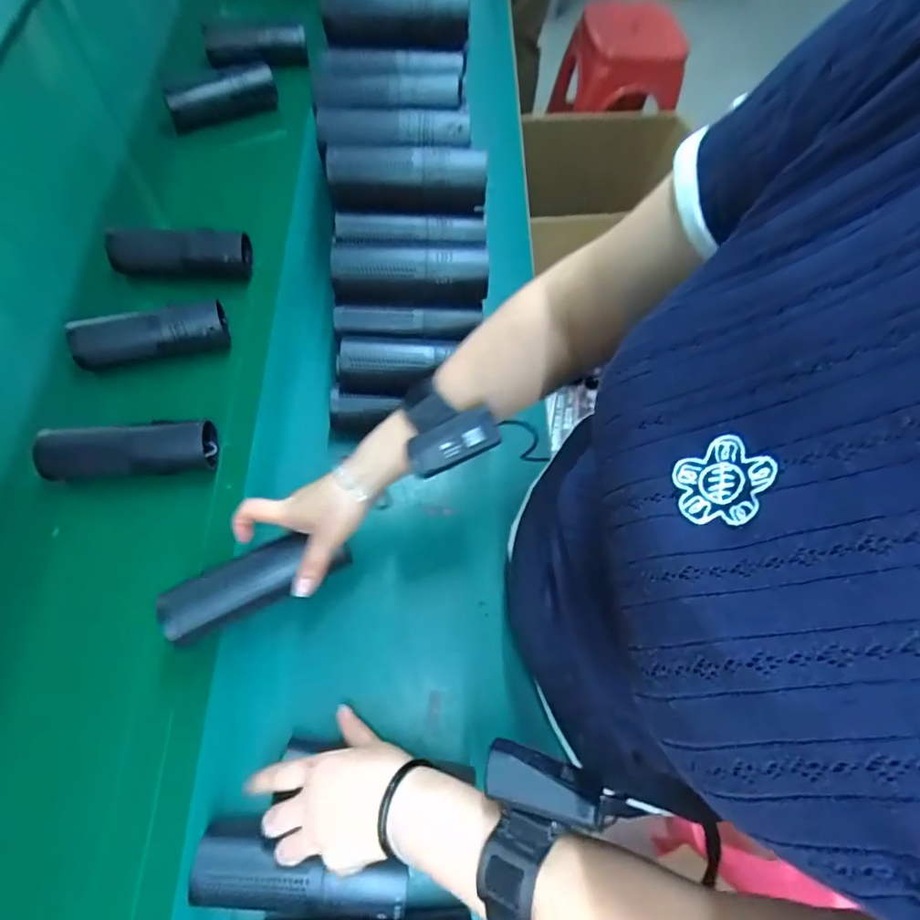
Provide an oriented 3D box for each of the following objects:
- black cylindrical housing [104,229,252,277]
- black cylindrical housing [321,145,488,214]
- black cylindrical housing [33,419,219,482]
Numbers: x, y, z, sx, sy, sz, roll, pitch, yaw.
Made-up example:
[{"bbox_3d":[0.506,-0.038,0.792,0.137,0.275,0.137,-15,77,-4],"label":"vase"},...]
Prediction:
[{"bbox_3d":[-0.359,-0.272,0.667,0.169,0.043,0.056,0,65,-3],"label":"black cylindrical housing"},{"bbox_3d":[-0.055,-0.300,0.557,0.163,0.054,0.058,-5,65,-5],"label":"black cylindrical housing"},{"bbox_3d":[-0.351,-0.010,0.551,0.168,0.046,0.046,-7,65,-6],"label":"black cylindrical housing"}]

